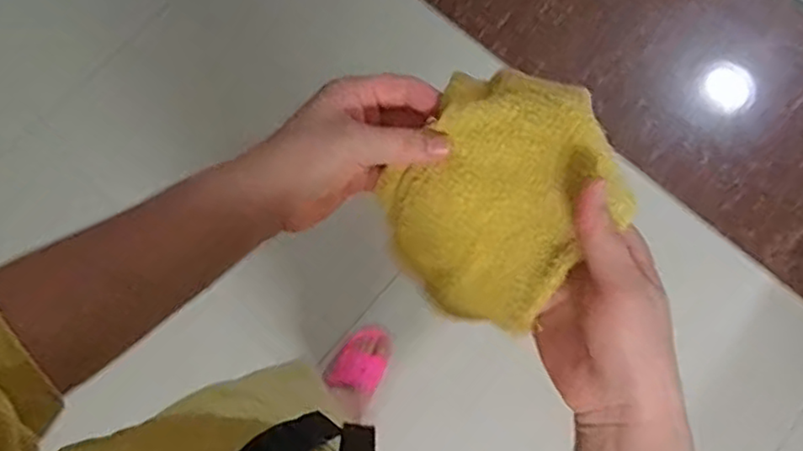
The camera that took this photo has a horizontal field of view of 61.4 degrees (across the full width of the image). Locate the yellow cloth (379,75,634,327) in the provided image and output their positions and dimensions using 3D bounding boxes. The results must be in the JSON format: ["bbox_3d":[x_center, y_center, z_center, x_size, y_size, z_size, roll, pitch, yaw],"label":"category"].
[{"bbox_3d":[0.052,-0.009,0.400,0.123,0.025,0.156,49,124,19],"label":"yellow cloth"}]

